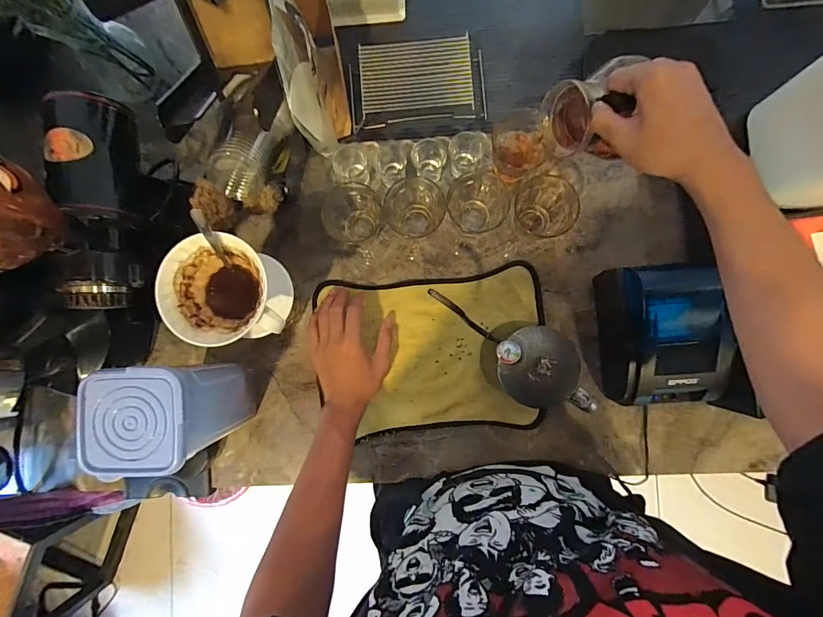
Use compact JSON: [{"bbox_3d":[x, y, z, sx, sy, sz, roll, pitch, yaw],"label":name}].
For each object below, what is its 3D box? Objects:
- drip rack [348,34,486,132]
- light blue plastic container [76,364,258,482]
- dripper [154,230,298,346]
[{"bbox_3d":[0.014,-0.317,0.555,0.185,0.054,0.104,-4,85,2],"label":"drip rack"},{"bbox_3d":[-0.273,0.119,0.479,0.099,0.207,0.100,0,87,3],"label":"light blue plastic container"},{"bbox_3d":[-0.202,-0.016,0.438,0.105,0.091,0.108,0,87,3],"label":"dripper"}]

